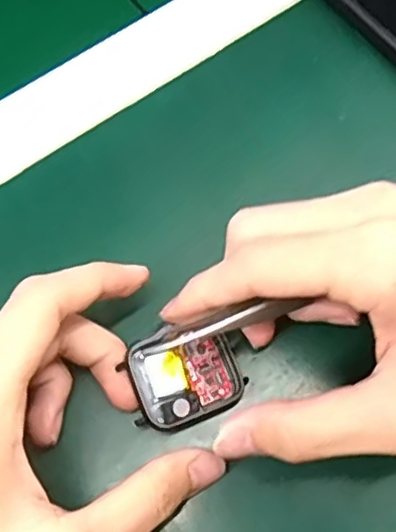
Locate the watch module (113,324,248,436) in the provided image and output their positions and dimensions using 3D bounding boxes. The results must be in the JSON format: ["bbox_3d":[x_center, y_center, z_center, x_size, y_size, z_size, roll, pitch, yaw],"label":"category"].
[{"bbox_3d":[-0.005,0.044,0.252,0.046,0.010,0.039,-22,79,-20],"label":"watch module"}]

